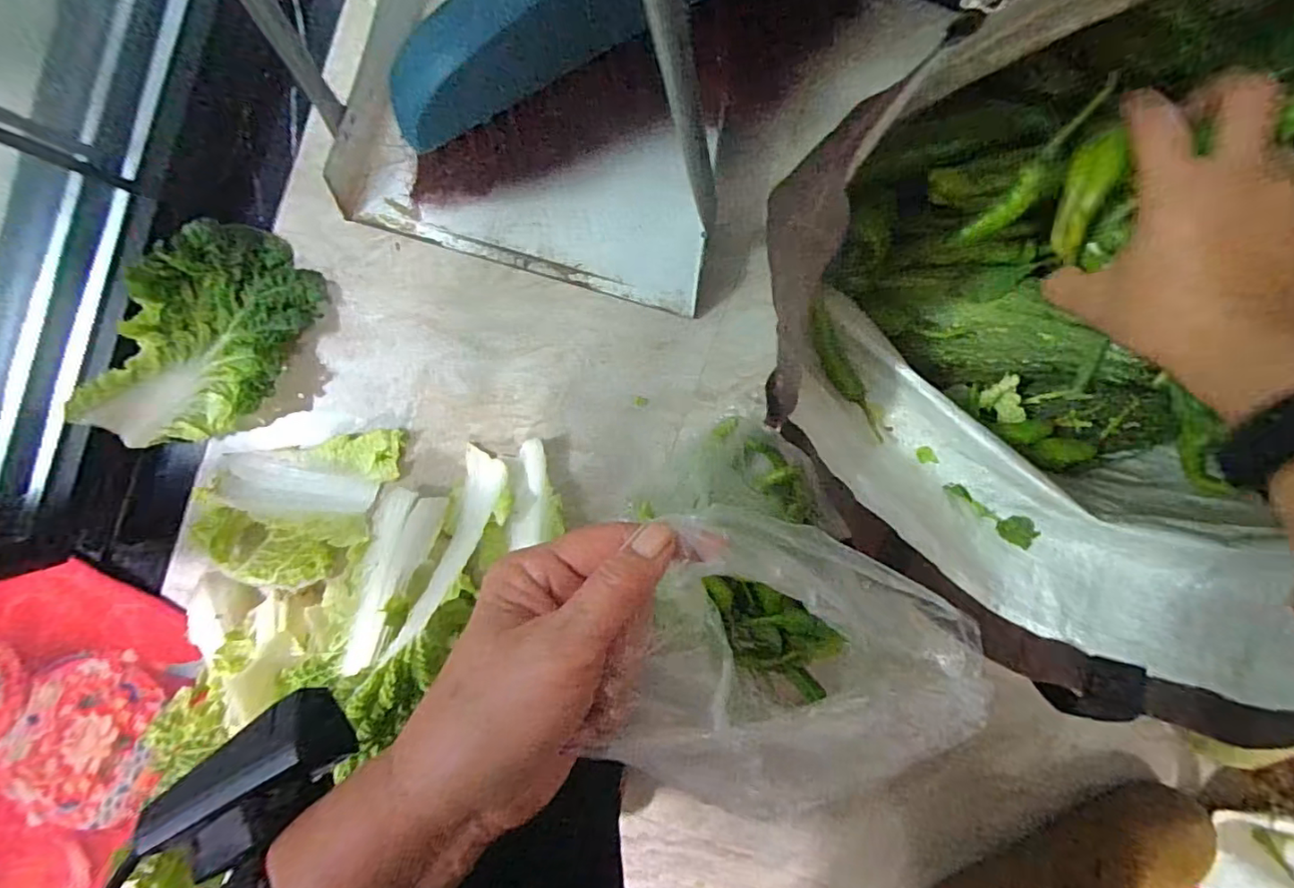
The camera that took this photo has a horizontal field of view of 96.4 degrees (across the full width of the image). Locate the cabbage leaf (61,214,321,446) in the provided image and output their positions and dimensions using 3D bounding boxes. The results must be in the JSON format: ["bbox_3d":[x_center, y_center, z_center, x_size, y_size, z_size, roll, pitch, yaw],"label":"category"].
[{"bbox_3d":[-0.376,-0.083,0.495,0.122,0.044,0.209,29,93,-1],"label":"cabbage leaf"}]

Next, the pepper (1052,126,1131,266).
[{"bbox_3d":[0.240,-0.135,0.318,0.015,0.020,0.065,10,107,0],"label":"pepper"}]

